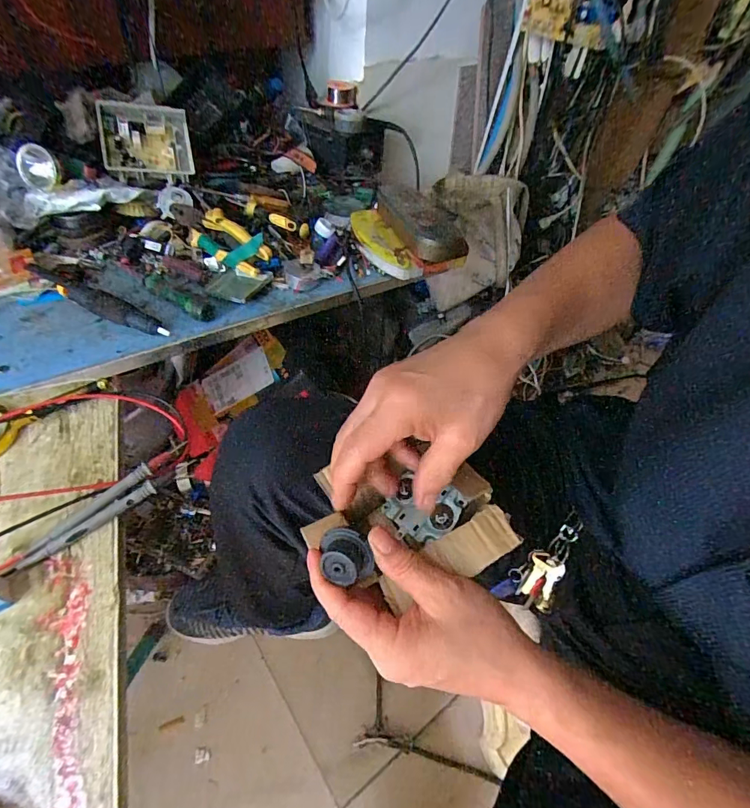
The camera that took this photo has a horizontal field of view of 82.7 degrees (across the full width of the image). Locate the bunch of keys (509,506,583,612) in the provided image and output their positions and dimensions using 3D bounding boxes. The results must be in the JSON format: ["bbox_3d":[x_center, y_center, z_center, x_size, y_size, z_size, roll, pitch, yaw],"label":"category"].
[{"bbox_3d":[0.172,0.155,0.423,0.045,0.017,0.104,29,101,17],"label":"bunch of keys"}]

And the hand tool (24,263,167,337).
[{"bbox_3d":[-0.337,-0.127,0.518,0.197,0.030,0.028,24,55,14],"label":"hand tool"}]

